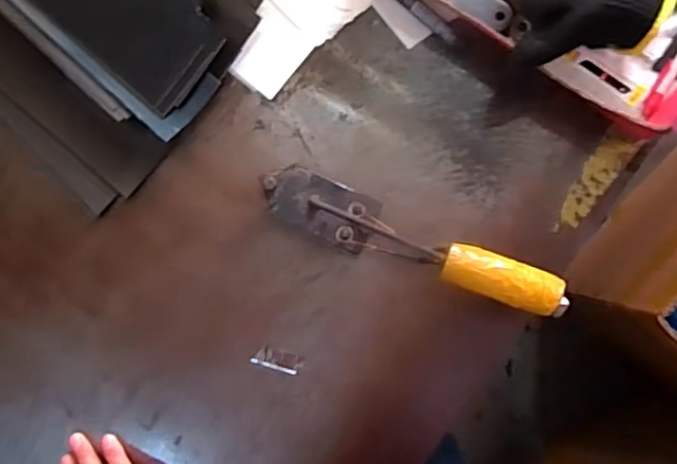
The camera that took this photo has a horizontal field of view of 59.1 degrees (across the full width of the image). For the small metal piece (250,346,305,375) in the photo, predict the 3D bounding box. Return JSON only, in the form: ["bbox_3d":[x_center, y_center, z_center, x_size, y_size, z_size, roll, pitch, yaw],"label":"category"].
[{"bbox_3d":[-0.056,0.119,0.552,0.047,0.004,0.019,15,93,7],"label":"small metal piece"}]

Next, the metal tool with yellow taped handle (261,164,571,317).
[{"bbox_3d":[0.057,0.010,0.519,0.277,0.051,0.057,24,94,6],"label":"metal tool with yellow taped handle"}]

